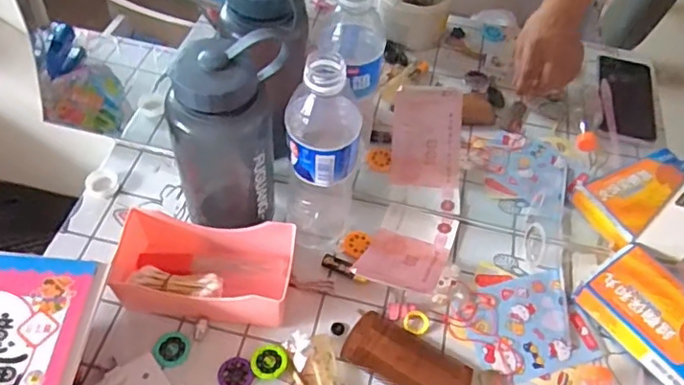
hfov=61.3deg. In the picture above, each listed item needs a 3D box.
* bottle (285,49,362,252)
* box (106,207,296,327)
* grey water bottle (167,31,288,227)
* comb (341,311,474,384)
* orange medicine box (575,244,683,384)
[{"bbox_3d":[-0.019,-0.024,0.510,0.066,0.216,0.061,5,53,-2],"label":"bottle"},{"bbox_3d":[-0.122,0.070,0.527,0.154,0.052,0.098,7,53,0],"label":"box"},{"bbox_3d":[-0.102,-0.046,0.516,0.091,0.209,0.076,8,53,1],"label":"grey water bottle"},{"bbox_3d":[0.058,0.150,0.514,0.111,0.010,0.054,29,56,16],"label":"comb"},{"bbox_3d":[0.299,0.119,0.539,0.087,0.027,0.134,-29,61,-24],"label":"orange medicine box"}]

